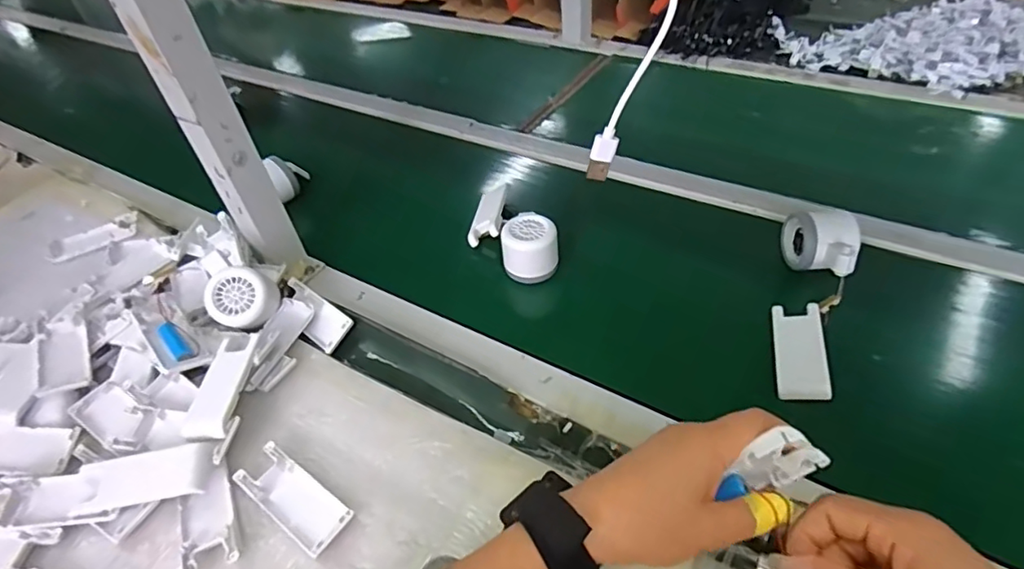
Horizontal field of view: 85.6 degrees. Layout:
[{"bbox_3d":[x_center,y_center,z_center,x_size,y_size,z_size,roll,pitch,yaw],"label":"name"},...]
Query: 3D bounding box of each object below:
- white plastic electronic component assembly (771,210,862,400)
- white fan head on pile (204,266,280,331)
[{"bbox_3d":[0.275,0.017,0.513,0.061,0.039,0.207,14,59,20],"label":"white plastic electronic component assembly"},{"bbox_3d":[-0.260,0.013,0.531,0.057,0.032,0.057,38,80,-6],"label":"white fan head on pile"}]

